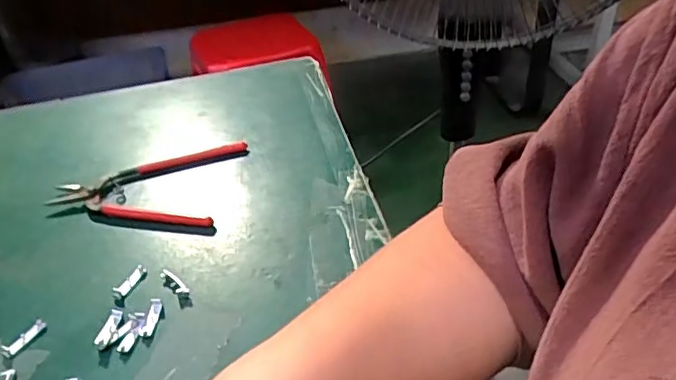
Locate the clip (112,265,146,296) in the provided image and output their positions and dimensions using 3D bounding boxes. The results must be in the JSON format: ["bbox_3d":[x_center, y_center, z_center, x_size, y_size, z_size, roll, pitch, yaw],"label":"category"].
[{"bbox_3d":[-0.146,0.062,0.399,0.011,0.004,0.029,8,40,18],"label":"clip"}]

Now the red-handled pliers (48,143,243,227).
[{"bbox_3d":[-0.166,-0.007,0.489,0.149,0.009,0.105,0,38,8],"label":"red-handled pliers"}]

